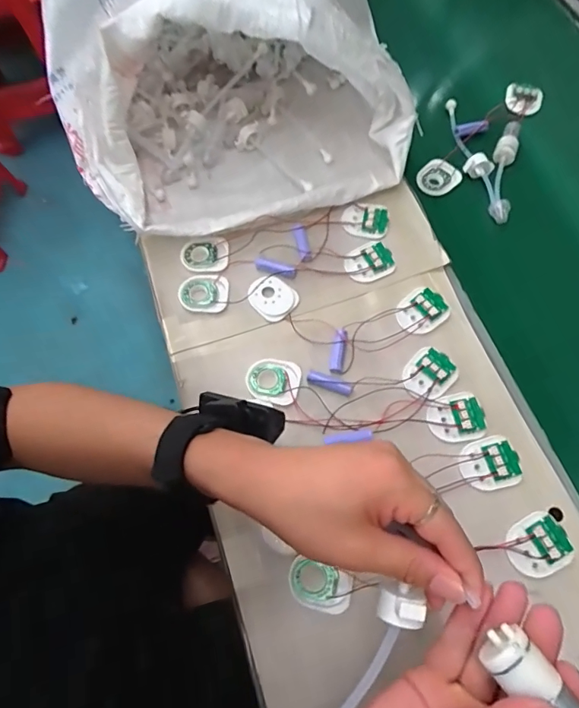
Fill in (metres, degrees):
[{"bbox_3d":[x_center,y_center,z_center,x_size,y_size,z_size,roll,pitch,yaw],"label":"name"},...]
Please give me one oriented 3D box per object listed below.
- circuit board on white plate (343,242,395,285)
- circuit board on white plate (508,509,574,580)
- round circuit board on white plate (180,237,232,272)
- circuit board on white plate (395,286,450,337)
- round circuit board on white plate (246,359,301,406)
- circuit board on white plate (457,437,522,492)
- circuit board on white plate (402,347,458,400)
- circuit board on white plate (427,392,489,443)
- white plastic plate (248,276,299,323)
[{"bbox_3d":[0.095,-0.109,0.541,0.058,0.007,0.046,-25,70,-10],"label":"circuit board on white plate"},{"bbox_3d":[0.228,0.176,0.417,0.056,0.009,0.047,-26,70,-10],"label":"circuit board on white plate"},{"bbox_3d":[-0.101,-0.121,0.553,0.059,0.009,0.045,-8,68,-3],"label":"round circuit board on white plate"},{"bbox_3d":[0.149,-0.048,0.513,0.061,0.010,0.048,-40,73,-15],"label":"circuit board on white plate"},{"bbox_3d":[-0.018,0.028,0.488,0.055,0.007,0.048,10,68,4],"label":"round circuit board on white plate"},{"bbox_3d":[0.196,0.108,0.446,0.058,0.008,0.047,-12,68,-5],"label":"circuit board on white plate"},{"bbox_3d":[0.148,0.022,0.482,0.058,0.008,0.049,-41,73,-15],"label":"circuit board on white plate"},{"bbox_3d":[0.170,0.064,0.464,0.057,0.009,0.048,-12,68,-5],"label":"circuit board on white plate"},{"bbox_3d":[-0.019,-0.066,0.523,0.053,0.010,0.047,40,73,15],"label":"white plastic plate"}]

